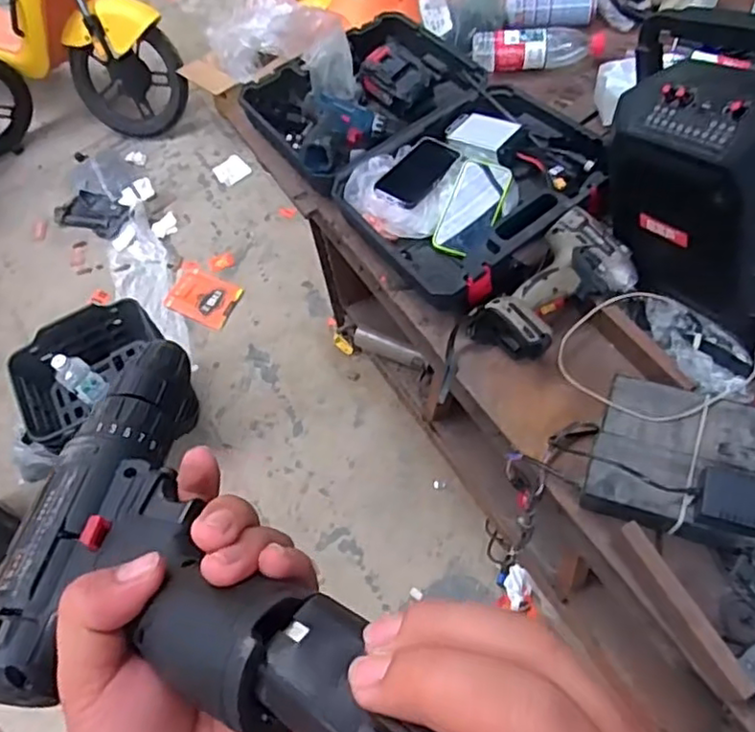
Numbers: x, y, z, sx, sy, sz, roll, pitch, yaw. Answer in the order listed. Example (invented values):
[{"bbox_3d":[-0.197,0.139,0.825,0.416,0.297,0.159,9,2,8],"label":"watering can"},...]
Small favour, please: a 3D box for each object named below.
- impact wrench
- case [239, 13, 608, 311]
[{"bbox_3d":[0.223,-0.101,0.816,0.210,0.074,0.124,-42,67,-3],"label":"impact wrench"},{"bbox_3d":[0.062,-0.363,1.005,0.348,0.094,0.589,-33,62,-14],"label":"case"}]

